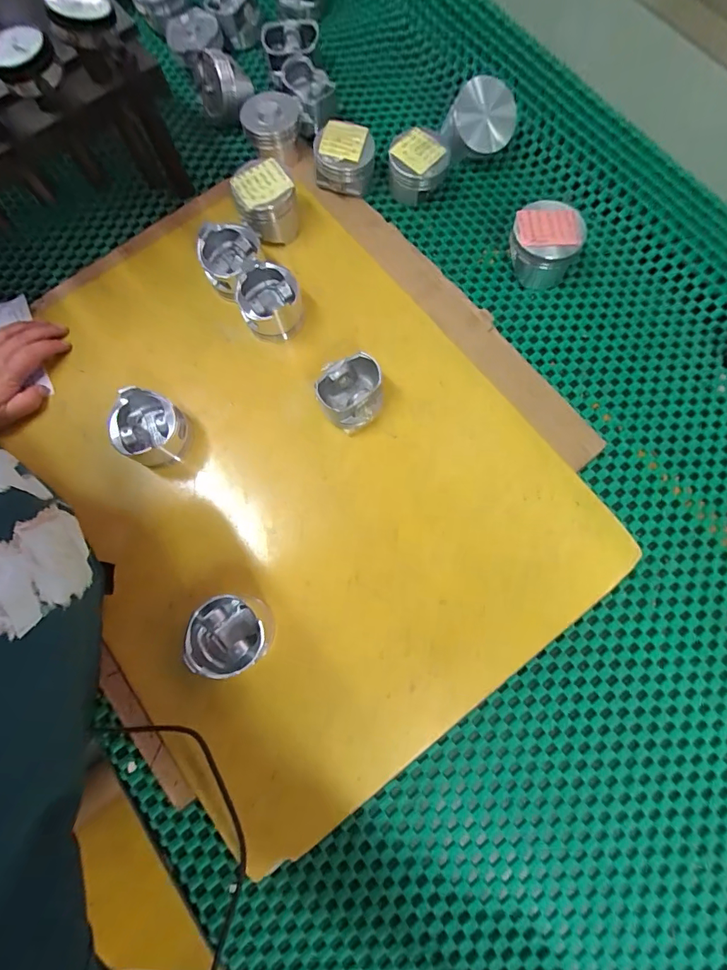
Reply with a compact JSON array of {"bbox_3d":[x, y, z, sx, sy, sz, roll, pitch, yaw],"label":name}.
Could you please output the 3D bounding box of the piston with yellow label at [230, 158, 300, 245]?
[{"bbox_3d":[-0.117,-0.339,0.530,0.070,0.071,0.067,0,78,-1],"label":"piston with yellow label"}]

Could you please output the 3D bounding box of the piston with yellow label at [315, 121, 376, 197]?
[{"bbox_3d":[-0.025,-0.413,0.558,0.078,0.058,0.072,2,78,0],"label":"piston with yellow label"}]

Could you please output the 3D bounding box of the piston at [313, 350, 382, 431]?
[{"bbox_3d":[-0.014,-0.096,0.470,0.066,0.054,0.065,0,78,-1],"label":"piston"}]

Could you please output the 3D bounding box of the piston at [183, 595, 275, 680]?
[{"bbox_3d":[-0.128,0.145,0.422,0.071,0.059,0.069,4,78,0],"label":"piston"}]

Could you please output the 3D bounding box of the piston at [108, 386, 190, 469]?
[{"bbox_3d":[-0.233,-0.061,0.474,0.067,0.064,0.071,0,78,-1],"label":"piston"}]

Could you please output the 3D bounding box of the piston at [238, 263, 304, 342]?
[{"bbox_3d":[-0.107,-0.209,0.504,0.067,0.057,0.066,0,78,-1],"label":"piston"}]

